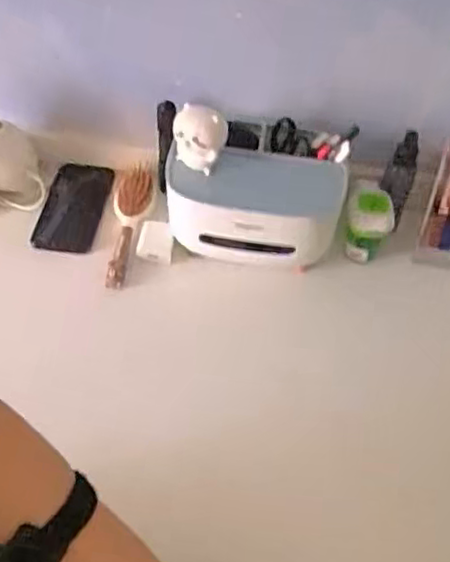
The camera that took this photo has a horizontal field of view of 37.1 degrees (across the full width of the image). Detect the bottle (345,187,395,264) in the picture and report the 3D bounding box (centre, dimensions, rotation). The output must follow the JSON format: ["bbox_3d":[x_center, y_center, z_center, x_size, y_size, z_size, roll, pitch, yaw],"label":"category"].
[{"bbox_3d":[0.175,-0.071,0.817,0.056,0.086,0.066,8,53,6],"label":"bottle"}]

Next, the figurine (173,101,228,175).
[{"bbox_3d":[-0.027,-0.162,0.759,0.057,0.064,0.047,23,56,17],"label":"figurine"}]

